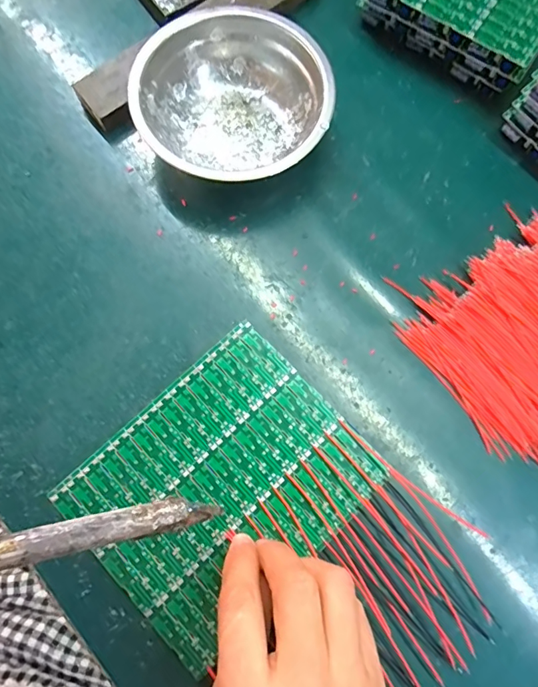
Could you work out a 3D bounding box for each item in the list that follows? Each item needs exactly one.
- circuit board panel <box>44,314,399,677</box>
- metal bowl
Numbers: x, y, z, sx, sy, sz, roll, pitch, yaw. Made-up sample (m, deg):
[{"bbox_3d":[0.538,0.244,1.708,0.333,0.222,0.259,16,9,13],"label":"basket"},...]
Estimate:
[{"bbox_3d":[-0.026,0.079,0.260,0.148,0.006,0.123,-42,80,-9],"label":"circuit board panel"},{"bbox_3d":[-0.024,-0.160,0.311,0.122,0.042,0.126,0,76,0],"label":"metal bowl"}]

